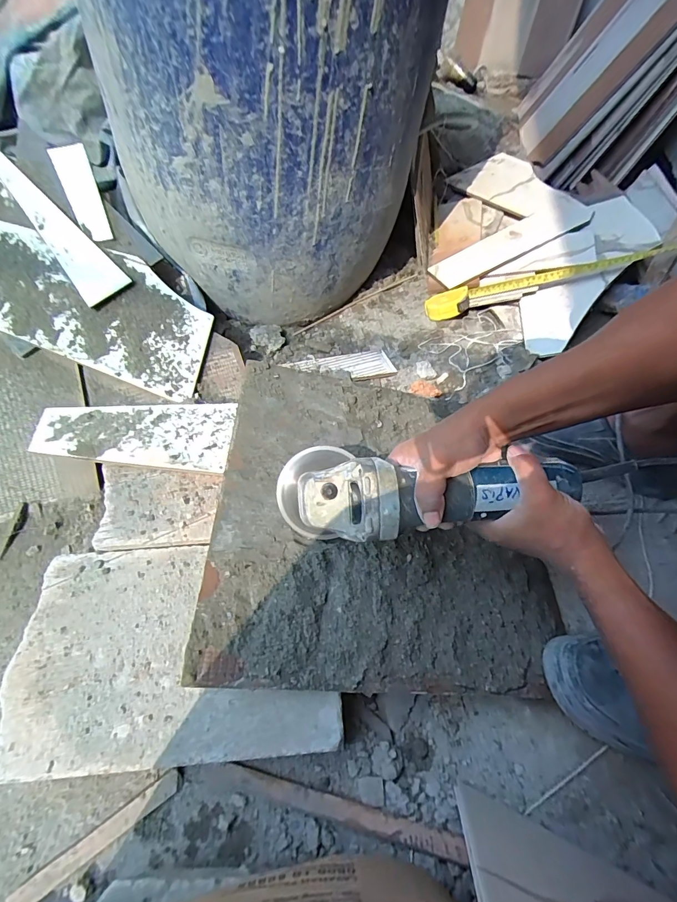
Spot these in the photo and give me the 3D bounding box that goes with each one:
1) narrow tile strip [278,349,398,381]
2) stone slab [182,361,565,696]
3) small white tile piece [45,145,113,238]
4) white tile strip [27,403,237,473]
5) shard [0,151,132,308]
[{"bbox_3d":[0.004,-0.148,0.693,0.186,0.011,0.070,-14,56,-12],"label":"narrow tile strip"},{"bbox_3d":[0.056,0.041,0.486,0.374,0.022,0.430,9,53,-12],"label":"stone slab"},{"bbox_3d":[-0.446,-0.445,0.689,0.053,0.141,0.014,-14,46,-15],"label":"small white tile piece"},{"bbox_3d":[-0.263,-0.022,0.516,0.239,0.017,0.103,1,54,-1],"label":"white tile strip"},{"bbox_3d":[-0.475,-0.379,0.613,0.066,0.014,0.395,-43,83,-8],"label":"shard"}]

